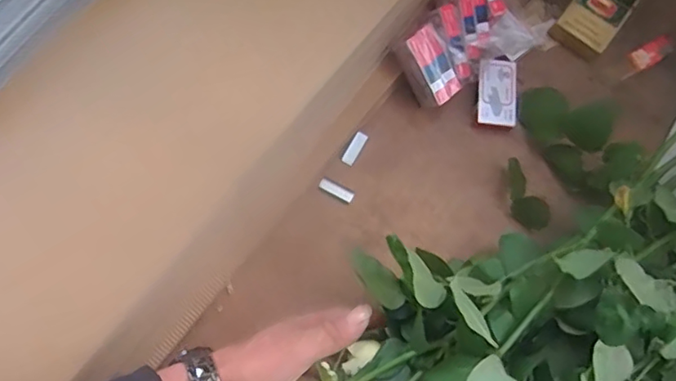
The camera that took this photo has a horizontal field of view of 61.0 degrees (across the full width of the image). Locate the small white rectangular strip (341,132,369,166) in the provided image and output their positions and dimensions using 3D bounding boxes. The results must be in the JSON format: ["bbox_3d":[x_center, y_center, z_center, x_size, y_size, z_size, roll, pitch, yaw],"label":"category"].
[{"bbox_3d":[0.017,-0.042,0.572,0.014,0.004,0.035,35,81,-24],"label":"small white rectangular strip"}]

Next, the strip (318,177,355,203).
[{"bbox_3d":[-0.001,0.000,0.560,0.036,0.004,0.012,26,75,-9],"label":"strip"}]

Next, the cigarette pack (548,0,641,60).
[{"bbox_3d":[0.277,-0.189,0.612,0.057,0.025,0.092,39,77,8],"label":"cigarette pack"}]

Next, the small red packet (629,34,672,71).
[{"bbox_3d":[0.337,-0.148,0.614,0.055,0.009,0.023,-30,78,-9],"label":"small red packet"}]

